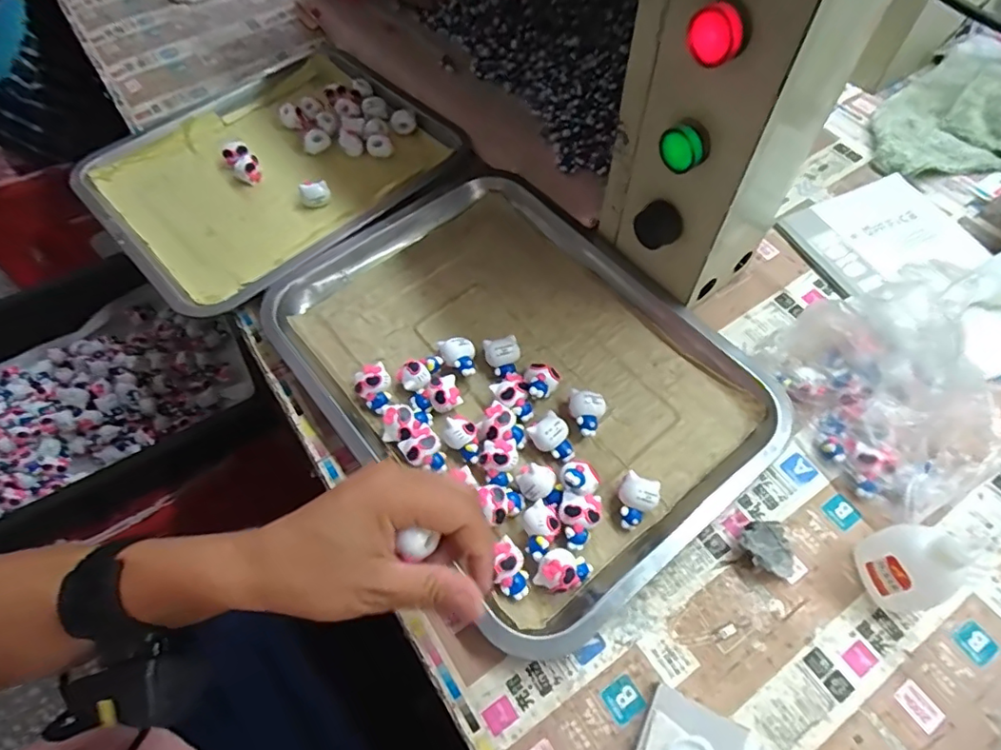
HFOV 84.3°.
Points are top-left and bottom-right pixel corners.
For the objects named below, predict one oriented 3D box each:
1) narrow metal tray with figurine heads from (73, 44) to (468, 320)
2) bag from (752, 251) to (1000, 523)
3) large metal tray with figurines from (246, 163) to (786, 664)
[{"bbox_3d":[-0.218,-0.208,0.549,0.317,0.034,0.269,-39,66,-19],"label":"narrow metal tray with figurine heads"},{"bbox_3d":[0.262,-0.003,0.349,0.099,0.122,0.144,-24,62,-12],"label":"bag"},{"bbox_3d":[0.009,-0.012,0.413,0.255,0.024,0.342,-35,65,-17],"label":"large metal tray with figurines"}]

